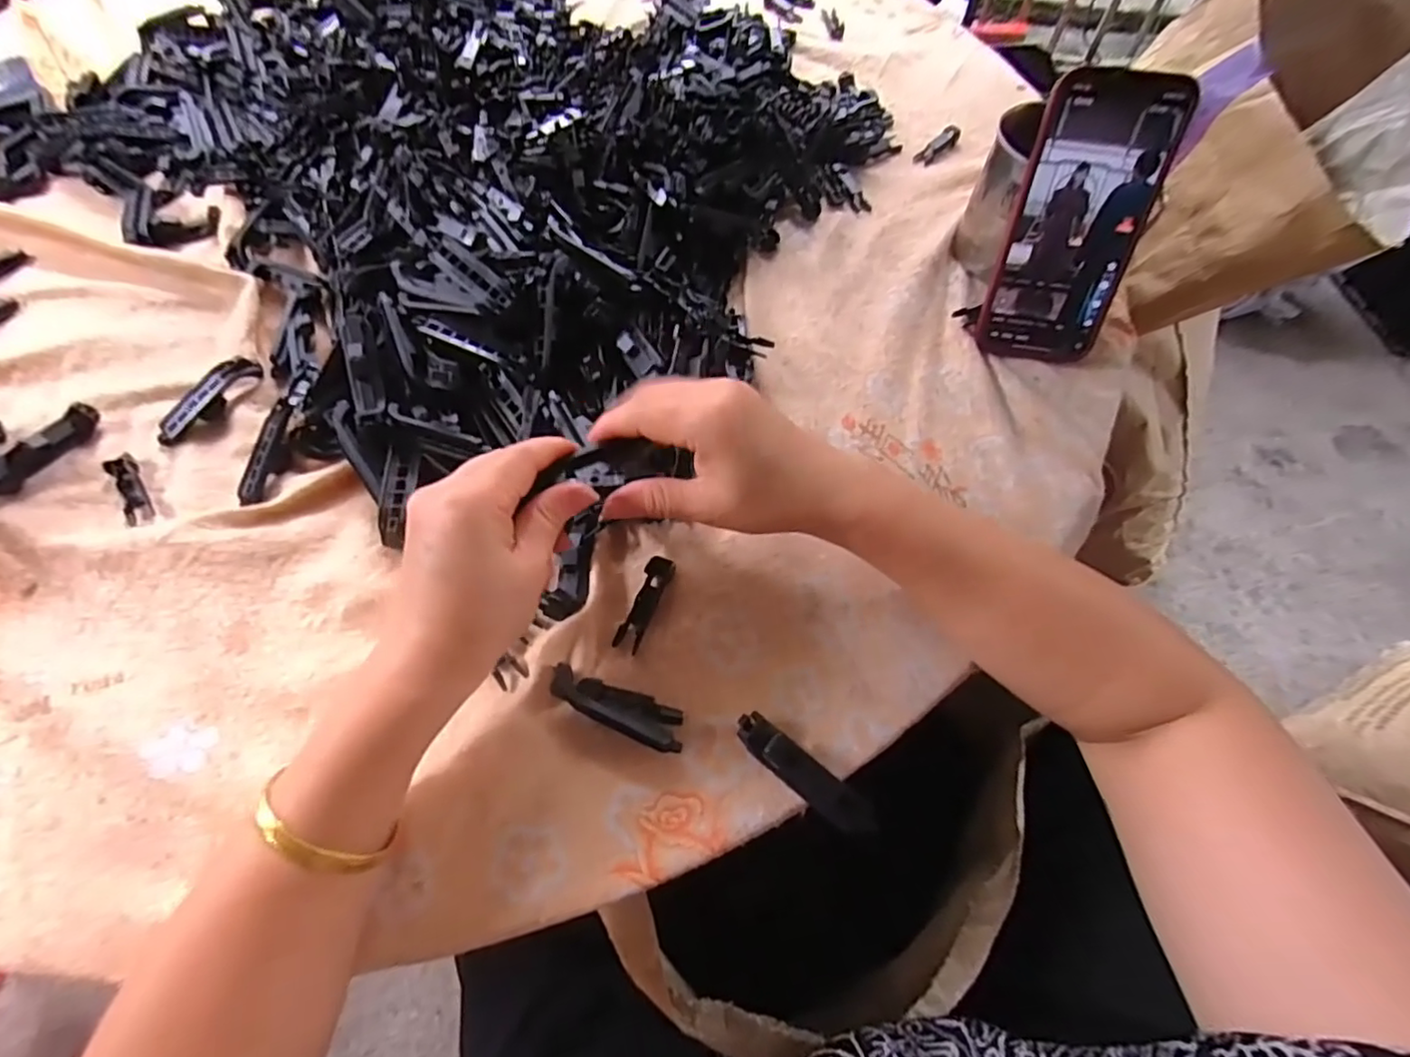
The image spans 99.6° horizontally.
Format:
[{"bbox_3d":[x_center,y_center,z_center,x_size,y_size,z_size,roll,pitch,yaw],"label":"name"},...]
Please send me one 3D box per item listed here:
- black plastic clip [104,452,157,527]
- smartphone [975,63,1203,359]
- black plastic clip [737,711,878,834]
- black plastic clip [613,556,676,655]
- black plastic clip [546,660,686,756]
[{"bbox_3d":[-0.352,-0.024,0.365,0.014,0.007,0.054,-34,68,-14],"label":"black plastic clip"},{"bbox_3d":[0.228,-0.185,0.367,0.075,0.156,0.009,12,35,14],"label":"smartphone"},{"bbox_3d":[0.049,0.120,0.293,0.076,0.016,0.019,36,70,17],"label":"black plastic clip"},{"bbox_3d":[-0.034,0.041,0.332,0.014,0.015,0.054,22,67,12],"label":"black plastic clip"},{"bbox_3d":[-0.046,0.092,0.307,0.073,0.014,0.022,19,66,11],"label":"black plastic clip"}]

